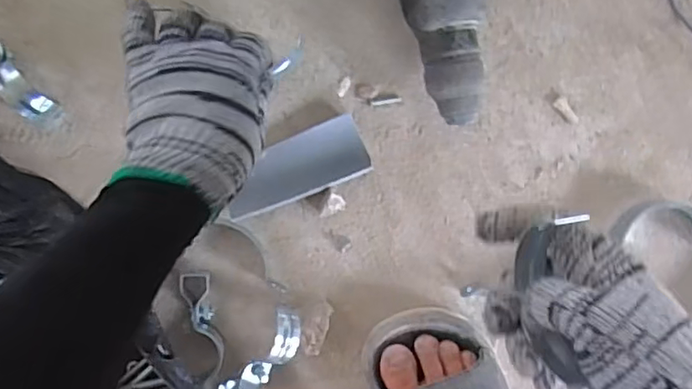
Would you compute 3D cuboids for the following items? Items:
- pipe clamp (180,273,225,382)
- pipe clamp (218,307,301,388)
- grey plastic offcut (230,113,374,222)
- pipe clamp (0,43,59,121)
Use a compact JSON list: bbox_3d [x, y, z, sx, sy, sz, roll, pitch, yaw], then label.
[{"bbox_3d":[-0.123,0.117,0.511,0.023,0.023,0.100,-10,94,-4],"label":"pipe clamp"},{"bbox_3d":[-0.071,0.145,0.512,0.032,0.039,0.099,36,90,-5],"label":"pipe clamp"},{"bbox_3d":[-0.044,-0.023,0.519,0.129,0.013,0.052,-23,94,-3],"label":"grey plastic offcut"},{"bbox_3d":[-0.283,-0.101,0.478,0.094,0.033,0.033,38,90,-5],"label":"pipe clamp"}]

